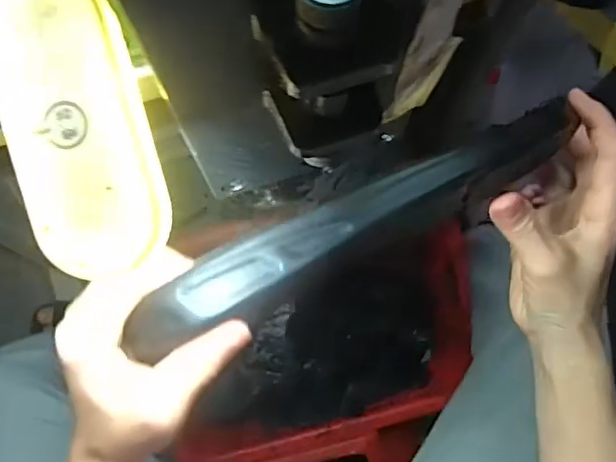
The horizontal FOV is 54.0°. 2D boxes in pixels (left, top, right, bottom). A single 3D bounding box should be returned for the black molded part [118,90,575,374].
[{"bbox_3d":[0.027,-0.005,0.299,0.241,0.022,0.031,-26,78,-10],"label":"black molded part"}]

